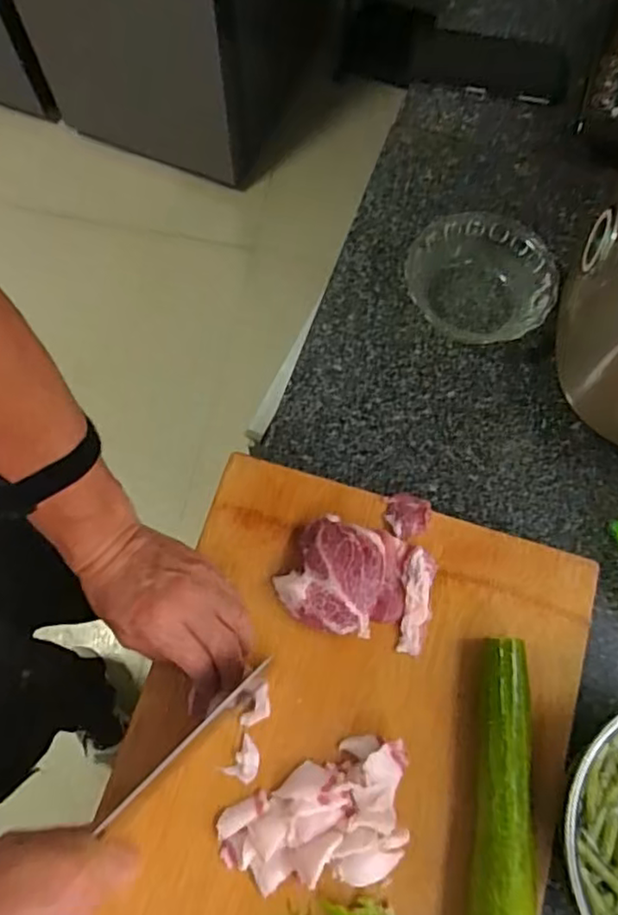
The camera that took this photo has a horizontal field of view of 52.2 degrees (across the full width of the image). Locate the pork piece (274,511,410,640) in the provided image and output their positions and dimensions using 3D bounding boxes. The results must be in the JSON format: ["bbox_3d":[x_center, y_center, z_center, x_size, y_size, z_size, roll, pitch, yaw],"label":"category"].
[{"bbox_3d":[0.028,0.092,0.483,0.094,0.035,0.083,15,72,4],"label":"pork piece"}]

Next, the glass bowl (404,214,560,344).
[{"bbox_3d":[0.163,-0.165,0.582,0.112,0.050,0.127,-42,77,-13],"label":"glass bowl"}]

